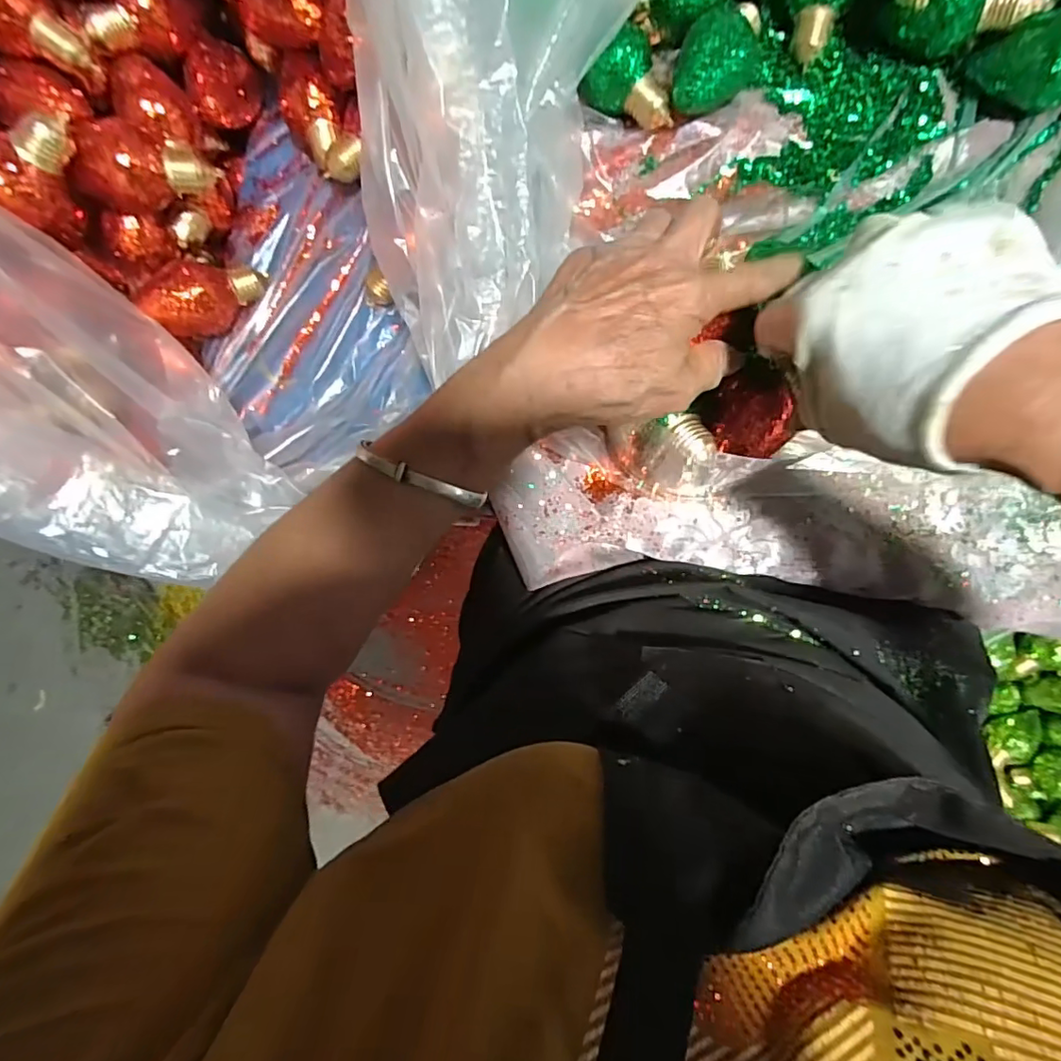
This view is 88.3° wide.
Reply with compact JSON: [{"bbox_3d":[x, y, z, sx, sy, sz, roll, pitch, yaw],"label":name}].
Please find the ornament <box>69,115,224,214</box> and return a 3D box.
[{"bbox_3d":[-0.259,-0.247,0.369,0.073,0.045,0.055,13,90,6],"label":"ornament"}]

